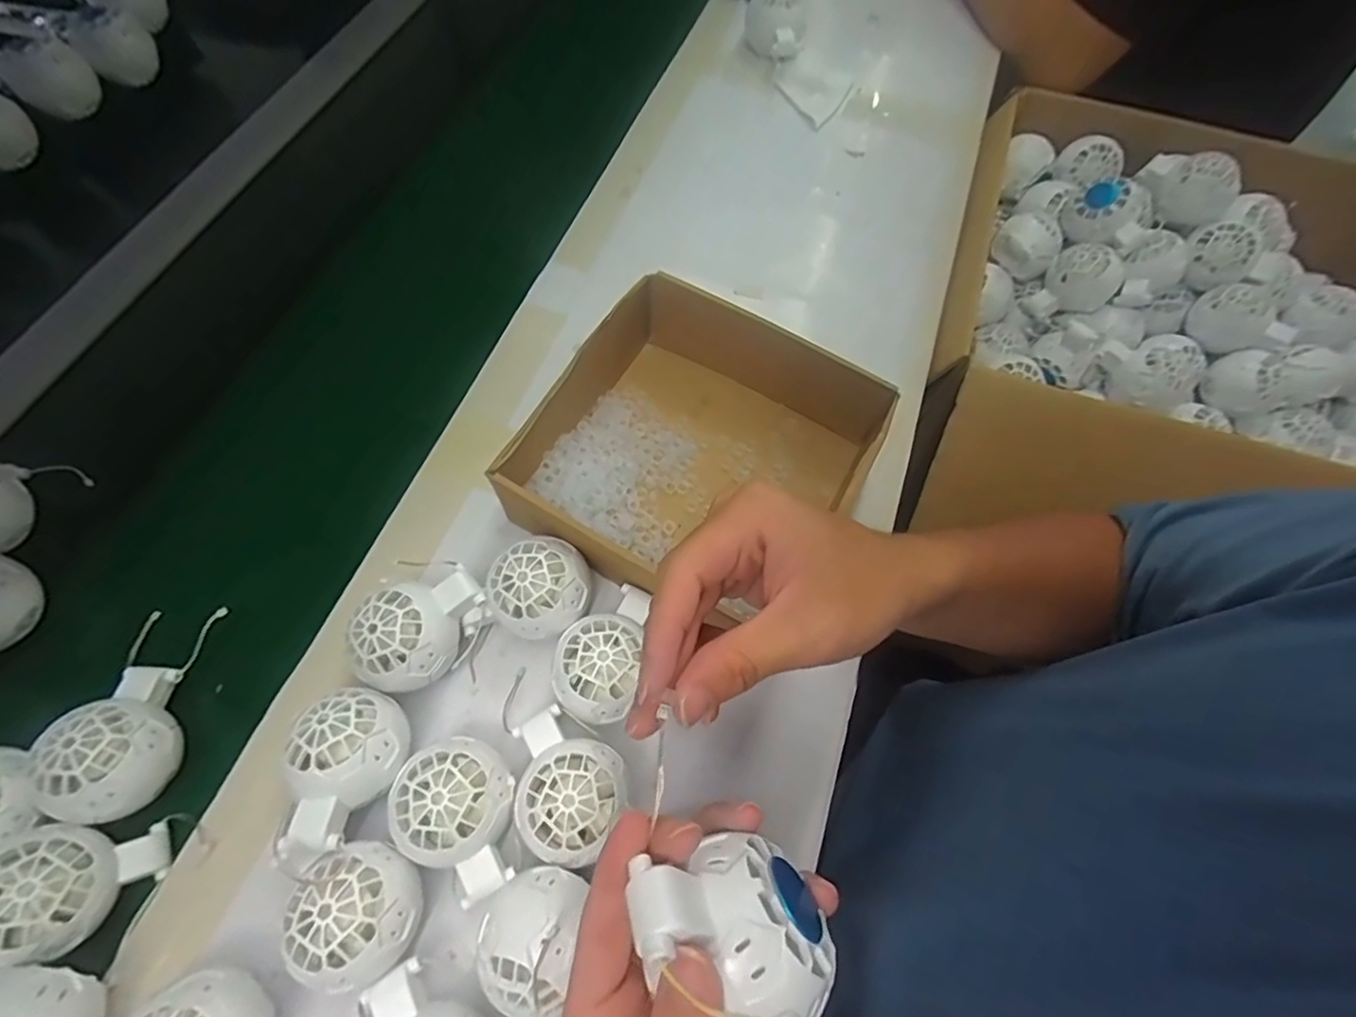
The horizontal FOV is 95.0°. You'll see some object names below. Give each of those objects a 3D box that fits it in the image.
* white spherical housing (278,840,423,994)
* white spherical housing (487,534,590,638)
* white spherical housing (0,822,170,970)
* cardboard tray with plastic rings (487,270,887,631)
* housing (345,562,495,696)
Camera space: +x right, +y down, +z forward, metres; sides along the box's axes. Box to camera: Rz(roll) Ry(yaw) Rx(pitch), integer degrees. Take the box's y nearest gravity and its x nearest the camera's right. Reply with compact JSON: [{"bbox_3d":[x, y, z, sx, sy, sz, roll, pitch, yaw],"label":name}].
[{"bbox_3d":[-0.161,0.205,0.317,0.054,0.059,0.057,1,65,-2],"label":"white spherical housing"},{"bbox_3d":[-0.086,0.053,0.395,0.061,0.062,0.054,-29,69,-15],"label":"white spherical housing"},{"bbox_3d":[-0.321,0.194,0.315,0.070,0.052,0.060,-3,65,-4],"label":"white spherical housing"},{"bbox_3d":[0.010,-0.037,0.436,0.213,0.073,0.197,28,67,10],"label":"cardboard tray with plastic rings"},{"bbox_3d":[-0.156,0.074,0.379,0.056,0.062,0.081,33,68,12],"label":"housing"}]

